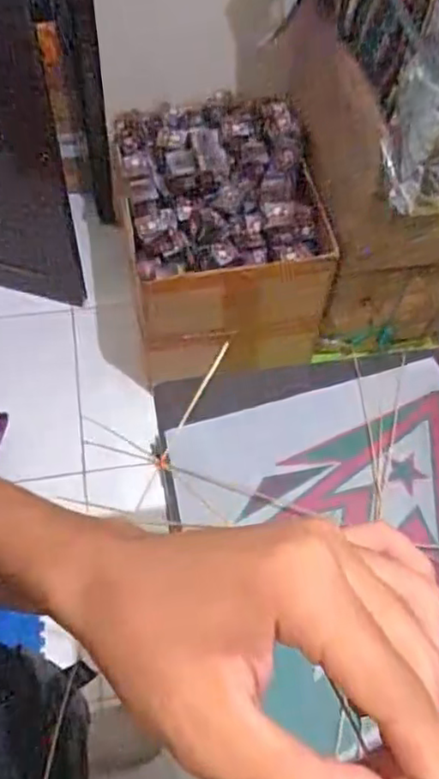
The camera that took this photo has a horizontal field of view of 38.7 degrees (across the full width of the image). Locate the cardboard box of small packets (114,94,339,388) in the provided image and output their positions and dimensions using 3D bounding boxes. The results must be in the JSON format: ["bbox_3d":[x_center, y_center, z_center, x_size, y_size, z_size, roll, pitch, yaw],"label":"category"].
[{"bbox_3d":[-0.007,-0.369,1.532,0.402,0.392,0.541,-9,60,-9],"label":"cardboard box of small packets"}]

